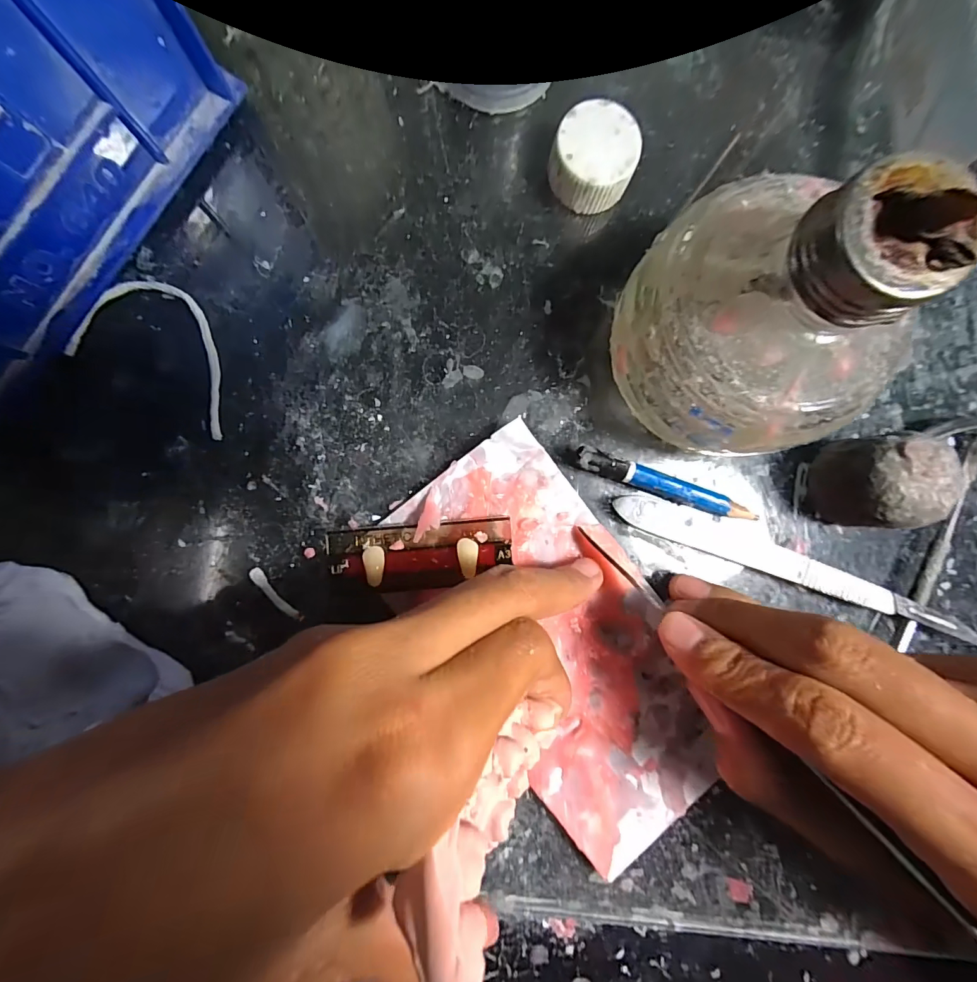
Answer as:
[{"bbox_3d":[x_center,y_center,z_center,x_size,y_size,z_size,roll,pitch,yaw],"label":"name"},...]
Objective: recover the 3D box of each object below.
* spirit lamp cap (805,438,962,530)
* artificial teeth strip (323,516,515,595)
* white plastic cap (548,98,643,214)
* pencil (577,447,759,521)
[{"bbox_3d":[0.128,-0.003,0.144,0.023,0.032,0.028,0,89,-3],"label":"spirit lamp cap"},{"bbox_3d":[-0.022,0.022,0.145,0.059,0.011,0.021,-5,89,-3],"label":"artificial teeth strip"},{"bbox_3d":[0.036,-0.113,0.149,0.028,0.016,0.028,0,89,-3],"label":"white plastic cap"},{"bbox_3d":[0.061,-0.002,0.153,0.064,0.008,0.007,19,88,-2],"label":"pencil"}]

